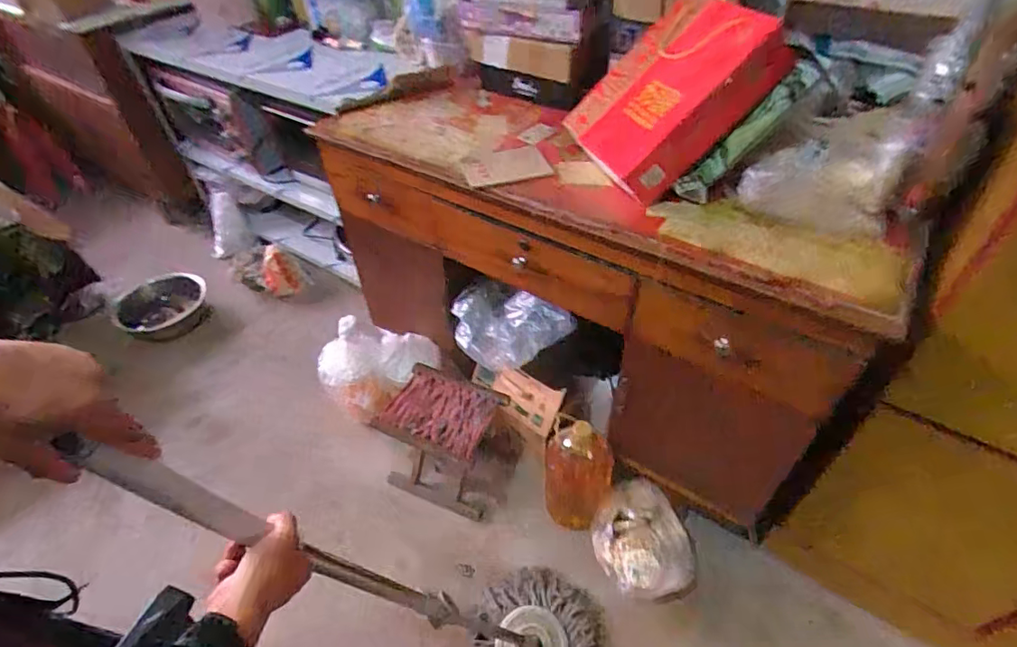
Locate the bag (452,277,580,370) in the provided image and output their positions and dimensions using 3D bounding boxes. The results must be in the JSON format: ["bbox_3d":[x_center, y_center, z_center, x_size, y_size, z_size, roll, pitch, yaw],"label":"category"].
[{"bbox_3d":[-0.009,0.013,1.287,0.340,0.233,0.110,32,54,29],"label":"bag"}]

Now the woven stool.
[{"bbox_3d":[-0.170,0.330,1.405,0.313,0.317,0.228,17,48,18],"label":"woven stool"}]

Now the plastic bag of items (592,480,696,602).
[{"bbox_3d":[0.333,0.528,1.227,0.247,0.157,0.222,25,51,24],"label":"plastic bag of items"}]

